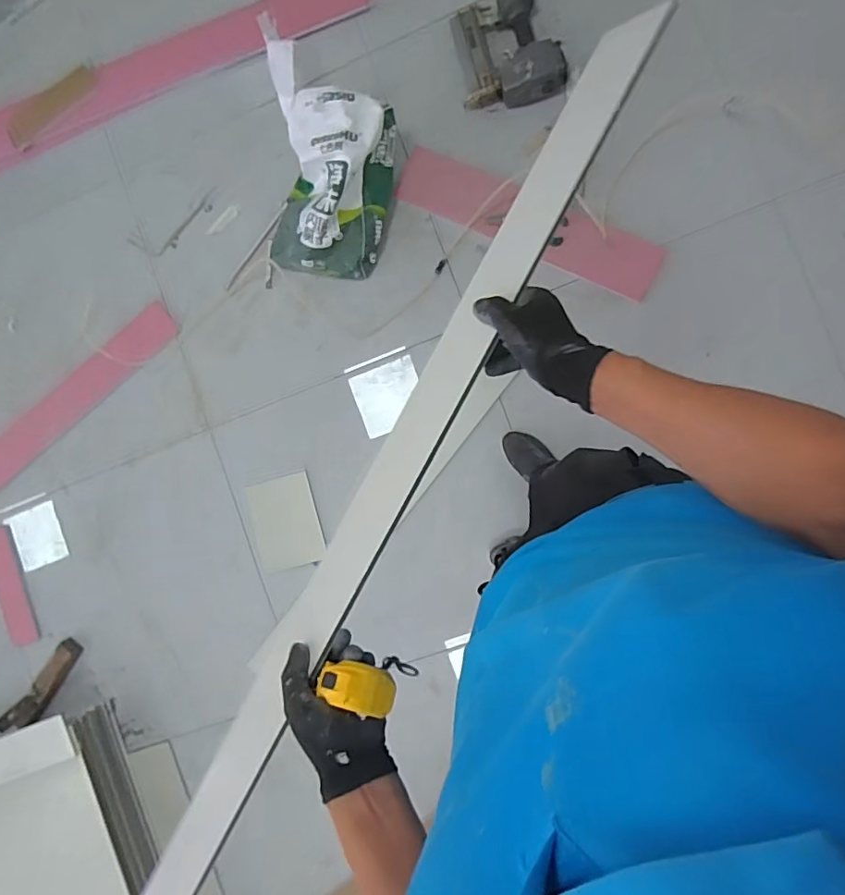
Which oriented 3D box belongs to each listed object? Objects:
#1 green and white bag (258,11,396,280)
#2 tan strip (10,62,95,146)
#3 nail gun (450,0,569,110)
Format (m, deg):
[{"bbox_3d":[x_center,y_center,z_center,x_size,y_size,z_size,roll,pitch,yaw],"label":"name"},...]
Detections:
[{"bbox_3d":[-0.230,-0.640,1.210,0.281,0.242,0.410,15,94,9],"label":"green and white bag"},{"bbox_3d":[-0.952,-0.885,1.326,0.272,0.014,0.070,-42,93,-2],"label":"tan strip"},{"bbox_3d":[0.201,-0.931,1.209,0.234,0.083,0.246,-10,89,10],"label":"nail gun"}]

